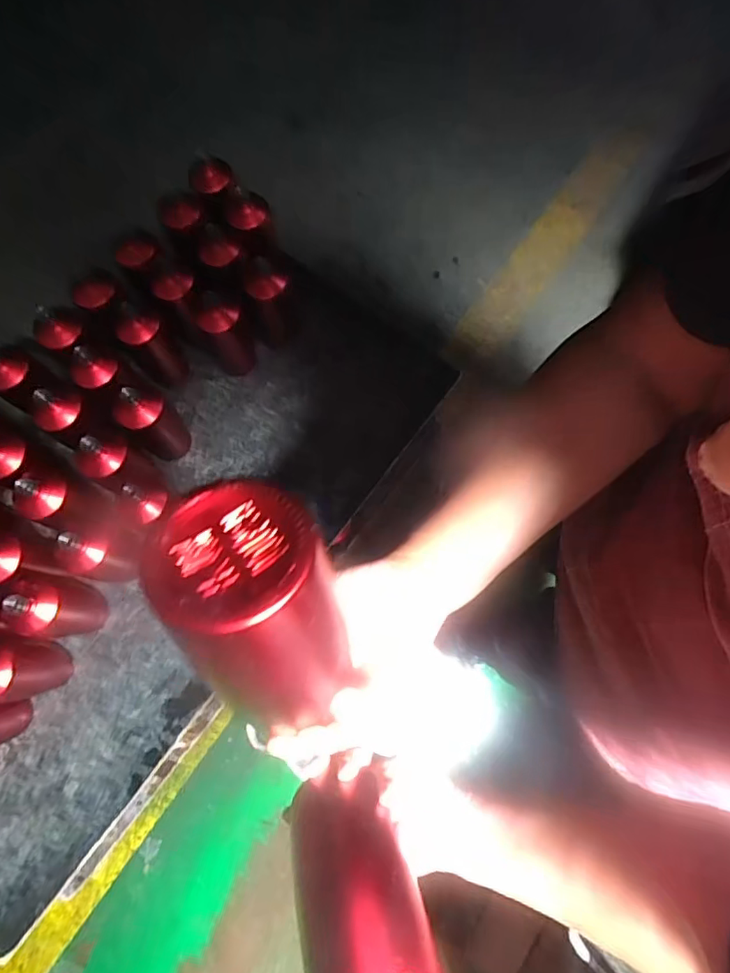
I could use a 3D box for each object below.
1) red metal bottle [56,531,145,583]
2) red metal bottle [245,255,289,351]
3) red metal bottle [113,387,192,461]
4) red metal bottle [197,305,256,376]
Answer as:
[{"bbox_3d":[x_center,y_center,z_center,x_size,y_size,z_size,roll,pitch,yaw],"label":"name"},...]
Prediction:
[{"bbox_3d":[-0.409,0.104,0.828,0.069,0.184,0.075,0,75,-2],"label":"red metal bottle"},{"bbox_3d":[-0.169,-0.331,0.957,0.070,0.179,0.069,0,75,-2],"label":"red metal bottle"},{"bbox_3d":[-0.358,-0.105,0.898,0.063,0.204,0.071,44,78,9],"label":"red metal bottle"},{"bbox_3d":[-0.245,-0.268,0.952,0.064,0.212,0.064,0,75,-2],"label":"red metal bottle"}]

